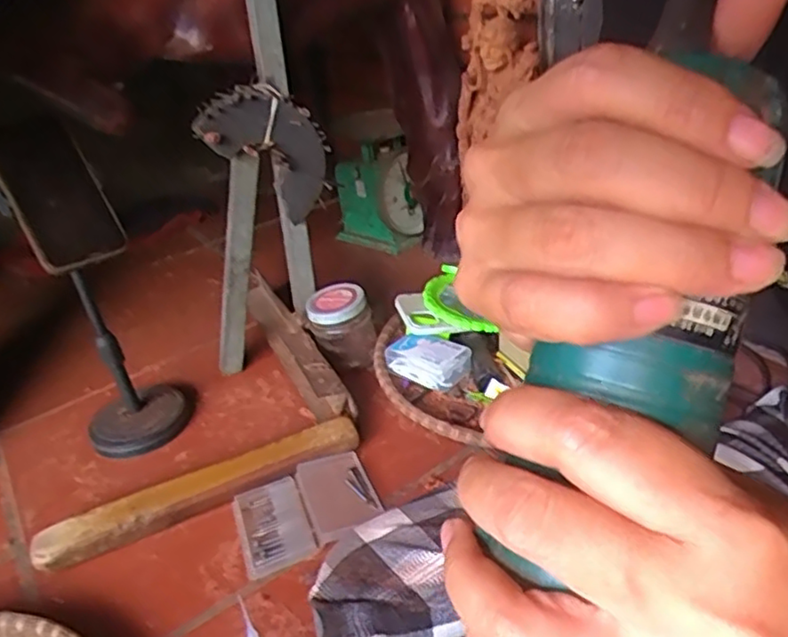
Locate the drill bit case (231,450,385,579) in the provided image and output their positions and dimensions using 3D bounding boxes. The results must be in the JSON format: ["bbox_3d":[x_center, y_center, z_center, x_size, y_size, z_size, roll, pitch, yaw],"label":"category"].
[{"bbox_3d":[-0.079,0.173,0.594,0.128,0.016,0.093,-16,31,-17],"label":"drill bit case"}]

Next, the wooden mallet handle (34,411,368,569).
[{"bbox_3d":[-0.178,0.162,0.618,0.301,0.032,0.032,-18,31,-19],"label":"wooden mallet handle"}]

